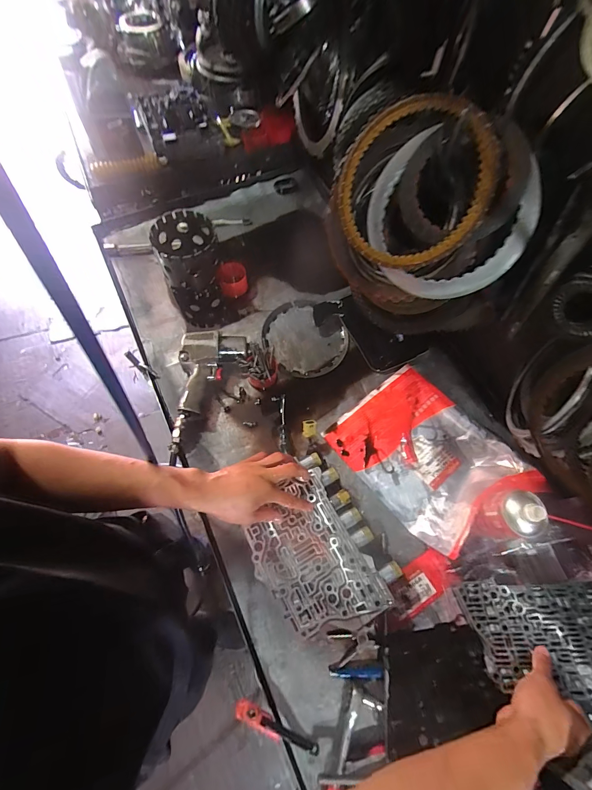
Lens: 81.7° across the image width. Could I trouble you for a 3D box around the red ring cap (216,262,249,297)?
[{"bbox_3d":[-0.149,-0.272,0.810,0.066,0.046,0.066,0,66,-1],"label":"red ring cap"}]

